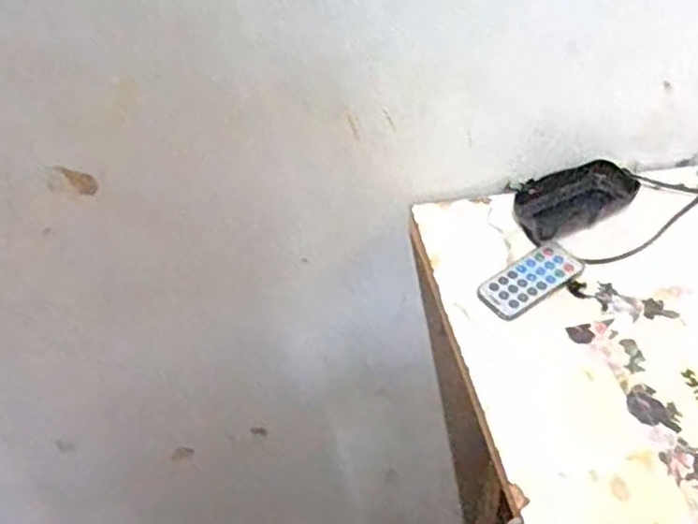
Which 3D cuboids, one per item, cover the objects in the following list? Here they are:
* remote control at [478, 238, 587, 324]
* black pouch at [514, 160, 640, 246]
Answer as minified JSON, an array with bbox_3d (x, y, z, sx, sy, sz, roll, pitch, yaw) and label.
[{"bbox_3d":[0.143,0.014,0.563,0.087,0.013,0.040,-28,48,-23],"label":"remote control"},{"bbox_3d":[0.192,-0.057,0.622,0.115,0.022,0.068,-26,48,-21],"label":"black pouch"}]

